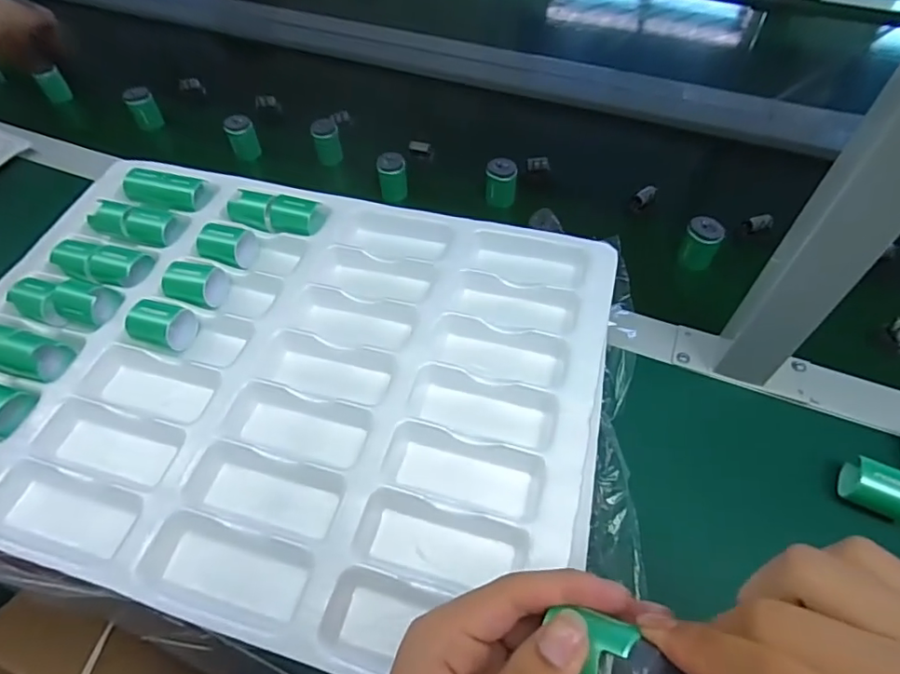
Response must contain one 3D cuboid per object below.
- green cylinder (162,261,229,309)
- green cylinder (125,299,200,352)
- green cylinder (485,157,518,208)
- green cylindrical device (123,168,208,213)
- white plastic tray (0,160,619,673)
[{"bbox_3d":[-0.195,-0.038,0.404,0.040,0.025,0.033,9,56,8],"label":"green cylinder"},{"bbox_3d":[-0.207,-0.008,0.382,0.035,0.031,0.034,15,57,12],"label":"green cylinder"},{"bbox_3d":[0.052,-0.156,0.535,0.031,0.034,0.034,-1,55,1],"label":"green cylinder"},{"bbox_3d":[-0.250,-0.129,0.464,0.069,0.027,0.027,11,56,9],"label":"green cylindrical device"},{"bbox_3d":[-0.127,0.018,0.374,0.462,0.046,0.319,12,56,10],"label":"white plastic tray"}]

